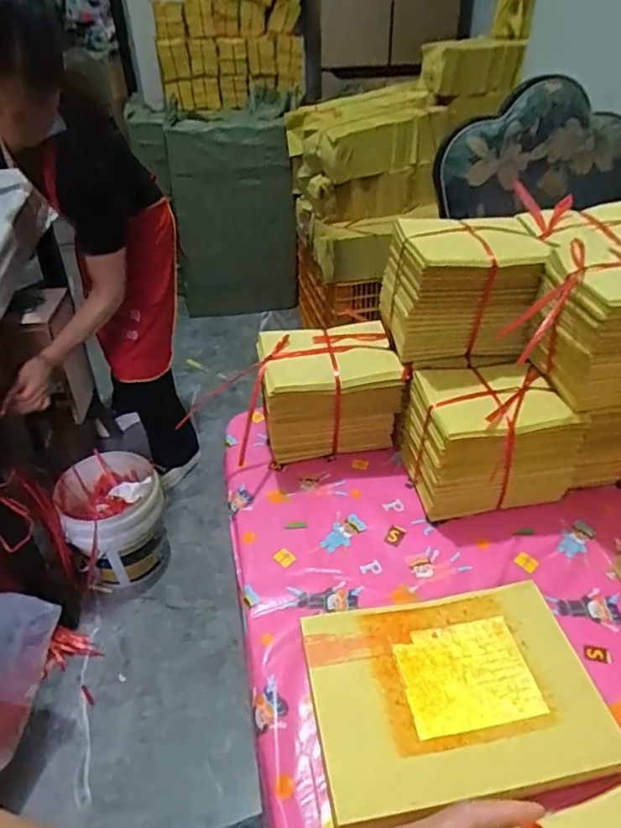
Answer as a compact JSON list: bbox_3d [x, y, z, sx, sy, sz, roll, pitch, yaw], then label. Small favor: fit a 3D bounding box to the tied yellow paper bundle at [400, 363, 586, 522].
[{"bbox_3d":[0.205,0.024,0.654,0.162,0.130,0.130,-6,38,-6],"label":"tied yellow paper bundle"}]

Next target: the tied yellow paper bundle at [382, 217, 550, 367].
[{"bbox_3d":[0.177,-0.148,0.668,0.158,0.142,0.116,-5,38,-4],"label":"tied yellow paper bundle"}]

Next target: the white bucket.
[{"bbox_3d":[-0.510,0.294,1.470,0.241,0.297,0.245,-1,38,1],"label":"white bucket"}]

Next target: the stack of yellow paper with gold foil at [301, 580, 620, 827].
[{"bbox_3d":[0.120,0.240,0.468,0.229,0.029,0.172,-7,38,-7],"label":"stack of yellow paper with gold foil"}]

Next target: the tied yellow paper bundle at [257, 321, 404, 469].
[{"bbox_3d":[0.021,-0.028,0.716,0.170,0.131,0.111,-8,39,-8],"label":"tied yellow paper bundle"}]

